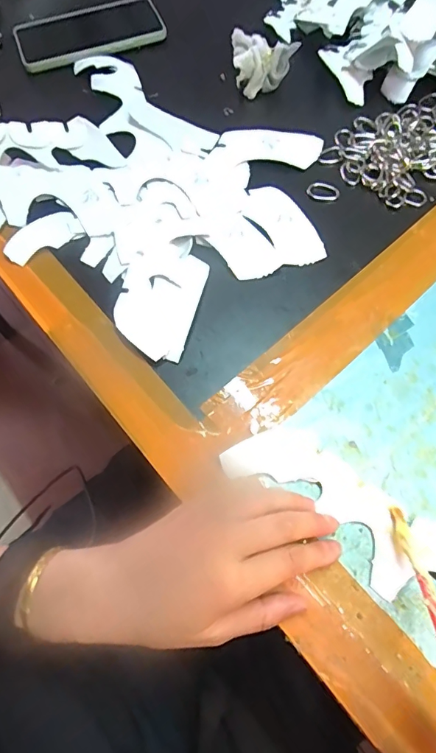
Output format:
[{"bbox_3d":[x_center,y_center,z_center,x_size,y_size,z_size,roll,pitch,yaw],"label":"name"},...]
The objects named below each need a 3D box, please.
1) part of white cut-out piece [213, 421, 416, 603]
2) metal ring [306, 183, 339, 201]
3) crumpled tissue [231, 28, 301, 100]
[{"bbox_3d":[0.070,0.080,0.297,0.133,0.005,0.054,36,69,13],"label":"part of white cut-out piece"},{"bbox_3d":[0.097,-0.171,0.411,0.030,0.008,0.015,11,67,5],"label":"metal ring"},{"bbox_3d":[0.049,-0.327,0.466,0.066,0.035,0.048,0,66,0],"label":"crumpled tissue"}]

